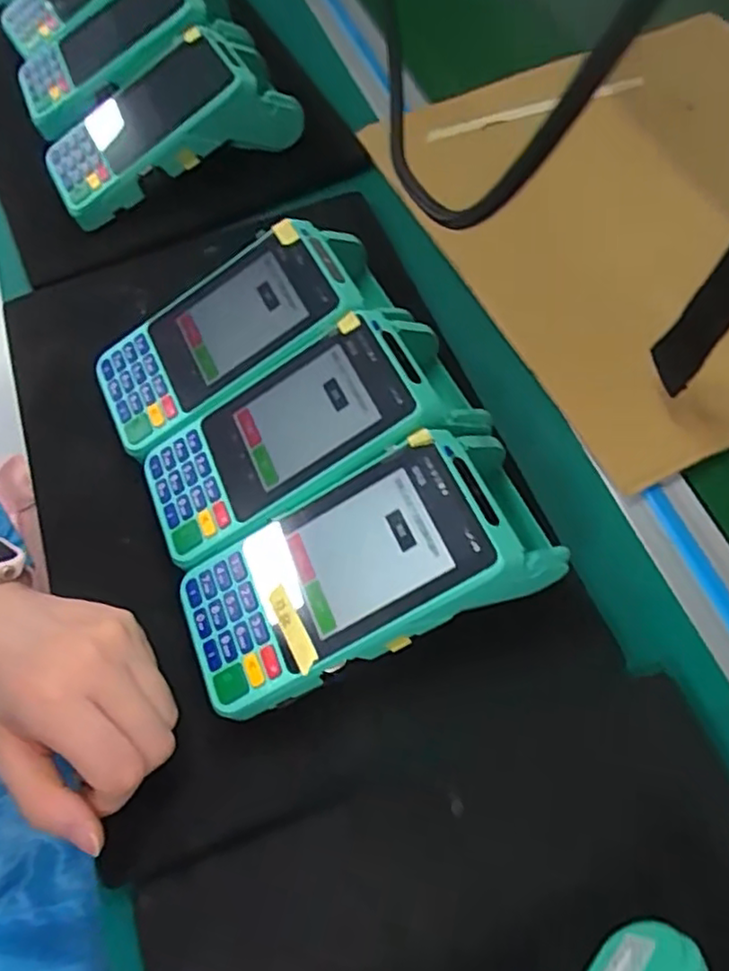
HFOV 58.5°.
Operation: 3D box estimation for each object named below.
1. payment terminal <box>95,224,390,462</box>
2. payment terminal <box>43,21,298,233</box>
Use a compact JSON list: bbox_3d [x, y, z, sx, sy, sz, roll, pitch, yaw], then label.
[{"bbox_3d":[-0.067,-0.082,0.375,0.168,0.052,0.079,-33,66,2],"label":"payment terminal"},{"bbox_3d":[-0.145,-0.265,0.462,0.168,0.051,0.105,-22,64,-10],"label":"payment terminal"}]

